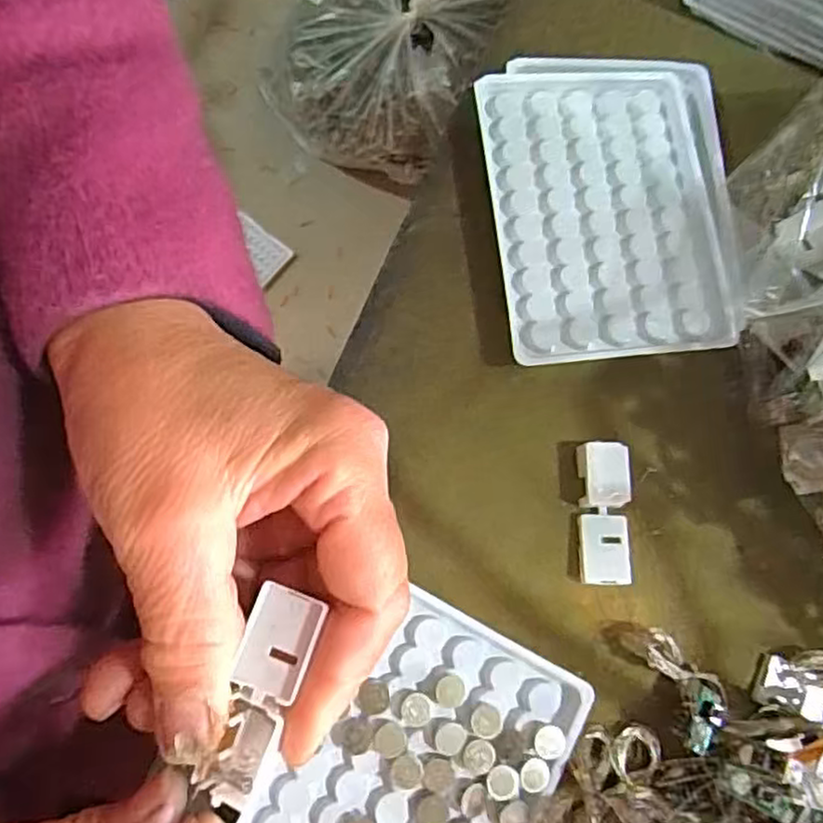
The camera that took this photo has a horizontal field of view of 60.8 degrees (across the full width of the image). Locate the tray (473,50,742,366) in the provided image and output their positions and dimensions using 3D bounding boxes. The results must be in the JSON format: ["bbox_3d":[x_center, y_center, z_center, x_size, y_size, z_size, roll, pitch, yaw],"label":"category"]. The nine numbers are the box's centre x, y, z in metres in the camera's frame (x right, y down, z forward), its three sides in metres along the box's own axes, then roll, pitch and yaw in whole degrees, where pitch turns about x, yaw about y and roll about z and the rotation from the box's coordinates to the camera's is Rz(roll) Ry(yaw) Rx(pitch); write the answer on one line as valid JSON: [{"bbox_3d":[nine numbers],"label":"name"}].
[{"bbox_3d":[0.087,-0.088,0.296,0.105,0.019,0.136,-5,78,-5],"label":"tray"}]

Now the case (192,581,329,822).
[{"bbox_3d":[-0.041,0.077,0.184,0.018,0.010,0.058,17,85,4],"label":"case"}]

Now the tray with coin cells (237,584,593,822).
[{"bbox_3d":[-0.001,0.135,0.246,0.092,0.013,0.126,28,77,2],"label":"tray with coin cells"}]

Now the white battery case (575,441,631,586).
[{"bbox_3d":[0.075,0.040,0.272,0.019,0.014,0.053,2,78,-4],"label":"white battery case"}]

